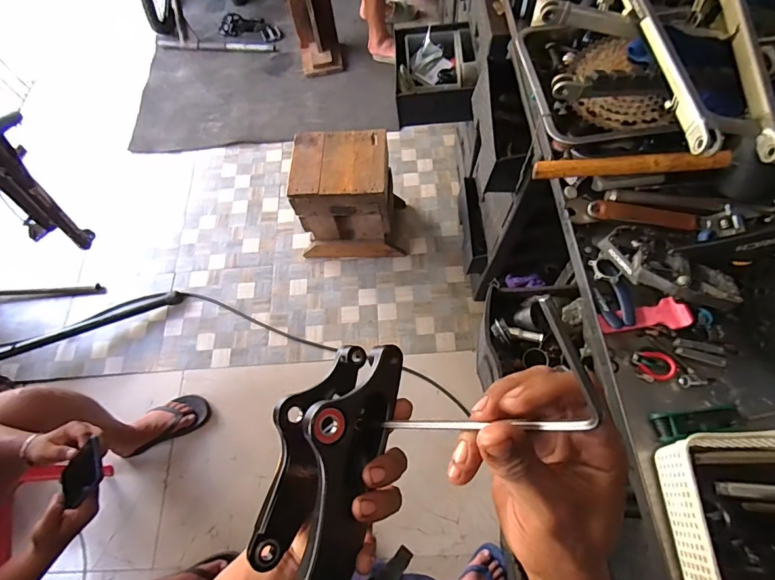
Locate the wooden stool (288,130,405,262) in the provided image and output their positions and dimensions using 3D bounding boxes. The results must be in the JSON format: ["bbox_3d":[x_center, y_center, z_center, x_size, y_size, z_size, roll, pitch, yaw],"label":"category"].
[{"bbox_3d":[-0.137,-0.323,1.561,0.357,0.427,0.248,-3,65,3],"label":"wooden stool"}]

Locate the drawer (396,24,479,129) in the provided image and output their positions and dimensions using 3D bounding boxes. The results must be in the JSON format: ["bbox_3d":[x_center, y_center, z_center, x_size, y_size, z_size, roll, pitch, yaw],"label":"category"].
[{"bbox_3d":[0.147,-0.692,1.370,0.234,0.124,0.330,-2,65,3],"label":"drawer"}]

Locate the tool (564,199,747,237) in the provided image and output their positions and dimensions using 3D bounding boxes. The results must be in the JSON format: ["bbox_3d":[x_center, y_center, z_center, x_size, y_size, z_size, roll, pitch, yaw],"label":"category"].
[{"bbox_3d":[0.403,-0.112,0.655,0.240,0.013,0.042,6,82,10],"label":"tool"}]

